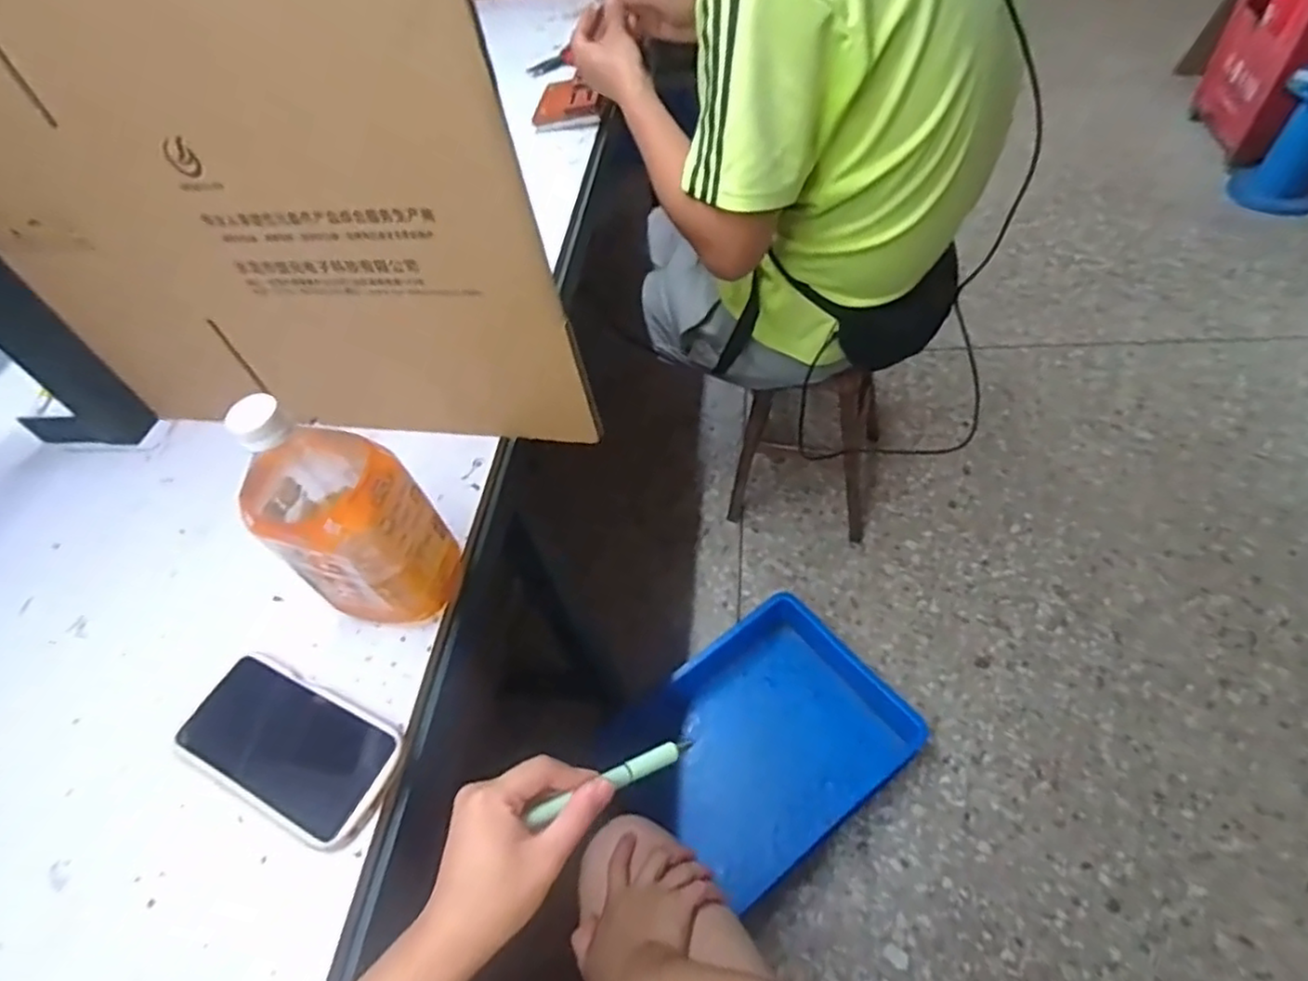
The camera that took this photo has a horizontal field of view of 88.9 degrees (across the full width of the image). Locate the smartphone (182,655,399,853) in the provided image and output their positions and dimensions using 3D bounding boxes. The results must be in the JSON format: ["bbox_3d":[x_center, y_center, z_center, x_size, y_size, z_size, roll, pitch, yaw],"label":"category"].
[{"bbox_3d":[-0.244,0.171,0.449,0.155,0.018,0.078,21,57,19],"label":"smartphone"}]

